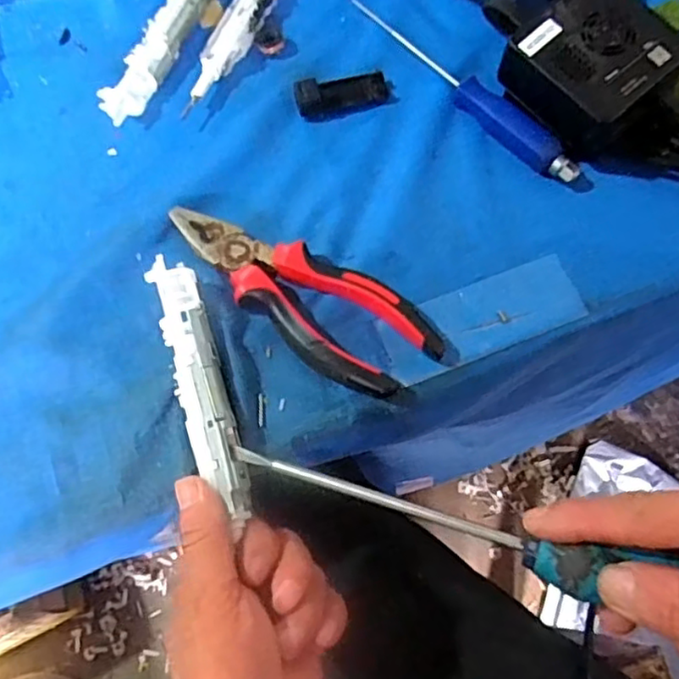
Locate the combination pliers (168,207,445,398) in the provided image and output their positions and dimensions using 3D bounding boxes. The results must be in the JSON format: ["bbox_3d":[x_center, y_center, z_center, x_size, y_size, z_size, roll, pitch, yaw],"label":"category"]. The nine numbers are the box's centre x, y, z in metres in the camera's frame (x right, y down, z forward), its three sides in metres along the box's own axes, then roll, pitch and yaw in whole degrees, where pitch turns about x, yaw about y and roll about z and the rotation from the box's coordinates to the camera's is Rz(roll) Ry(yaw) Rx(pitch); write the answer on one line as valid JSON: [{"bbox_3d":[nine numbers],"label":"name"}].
[{"bbox_3d":[-0.023,-0.026,0.360,0.157,0.018,0.055,34,73,13],"label":"combination pliers"}]

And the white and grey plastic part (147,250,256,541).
[{"bbox_3d":[-0.071,0.021,0.333,0.024,0.012,0.134,-17,74,-6],"label":"white and grey plastic part"}]

